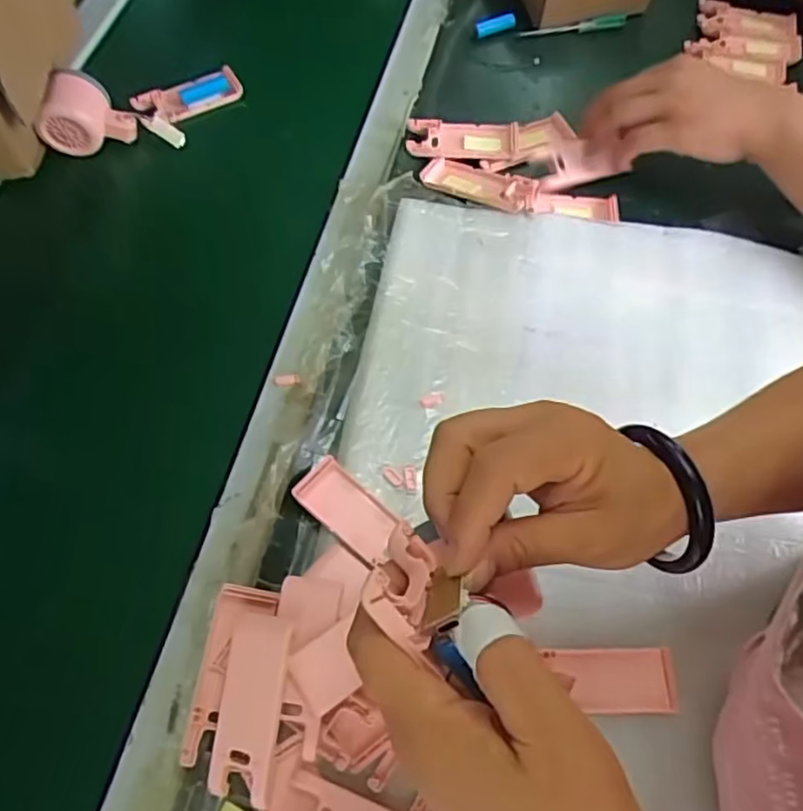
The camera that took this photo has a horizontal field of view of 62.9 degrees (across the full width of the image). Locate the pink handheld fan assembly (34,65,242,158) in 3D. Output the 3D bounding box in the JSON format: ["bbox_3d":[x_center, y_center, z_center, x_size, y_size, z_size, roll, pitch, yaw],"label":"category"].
[{"bbox_3d":[-0.243,-0.283,0.615,0.185,0.057,0.069,-22,67,-12],"label":"pink handheld fan assembly"}]

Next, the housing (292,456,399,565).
[{"bbox_3d":[-0.037,0.073,0.464,0.076,0.012,0.038,39,70,15],"label":"housing"}]

